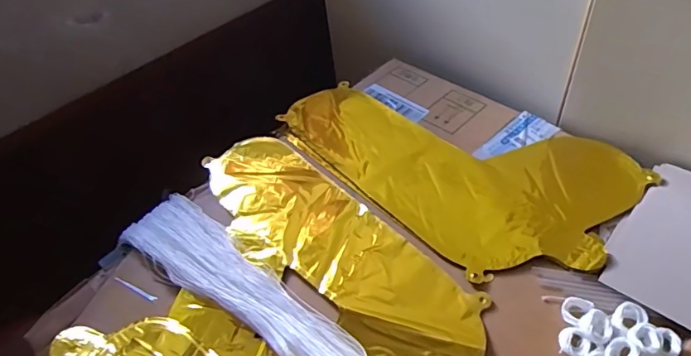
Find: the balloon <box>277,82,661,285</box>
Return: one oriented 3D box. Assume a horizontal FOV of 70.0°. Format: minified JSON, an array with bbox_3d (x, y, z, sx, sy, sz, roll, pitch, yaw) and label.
[{"bbox_3d":[0.119,-0.034,0.580,0.230,0.015,0.387,-35,53,-26],"label":"balloon"}]

